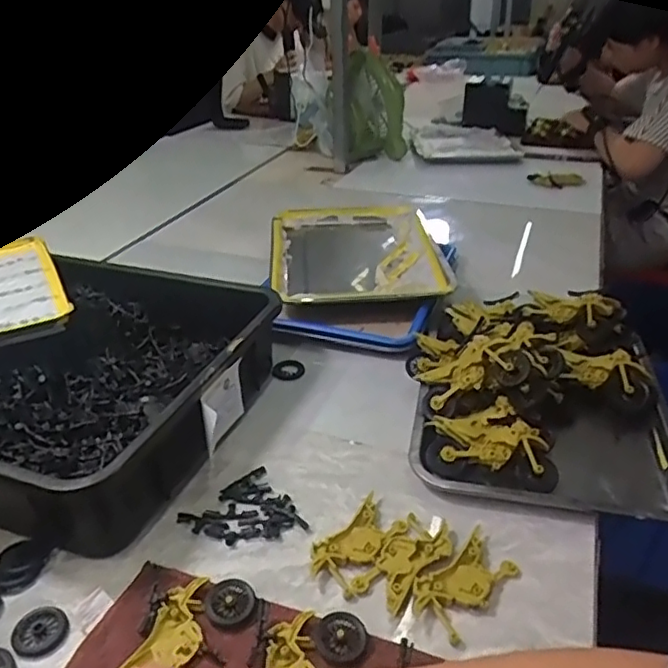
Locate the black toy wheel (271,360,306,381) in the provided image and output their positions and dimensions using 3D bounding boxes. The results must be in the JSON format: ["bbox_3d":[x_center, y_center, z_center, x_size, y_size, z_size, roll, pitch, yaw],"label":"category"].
[{"bbox_3d":[-0.056,0.045,0.768,0.035,0.013,0.041,7,30,13],"label":"black toy wheel"}]

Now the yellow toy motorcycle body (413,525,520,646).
[{"bbox_3d":[0.105,0.196,0.489,0.048,0.010,0.095,25,40,38],"label":"yellow toy motorcycle body"}]

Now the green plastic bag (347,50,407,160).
[{"bbox_3d":[0.107,-0.567,1.552,0.145,0.244,0.103,1,30,4],"label":"green plastic bag"}]

